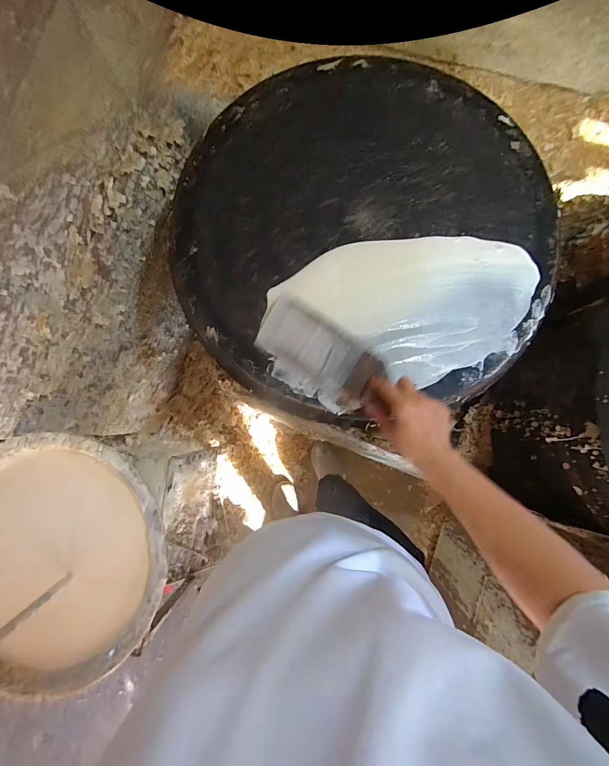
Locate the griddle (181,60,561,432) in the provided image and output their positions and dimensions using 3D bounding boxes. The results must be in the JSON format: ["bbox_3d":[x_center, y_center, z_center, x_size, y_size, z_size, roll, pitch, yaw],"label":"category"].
[{"bbox_3d":[0.088,-0.251,0.547,0.589,0.041,0.587,0,83,1],"label":"griddle"}]

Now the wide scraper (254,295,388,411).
[{"bbox_3d":[0.023,-0.046,0.508,0.186,0.010,0.090,38,105,7],"label":"wide scraper"}]

